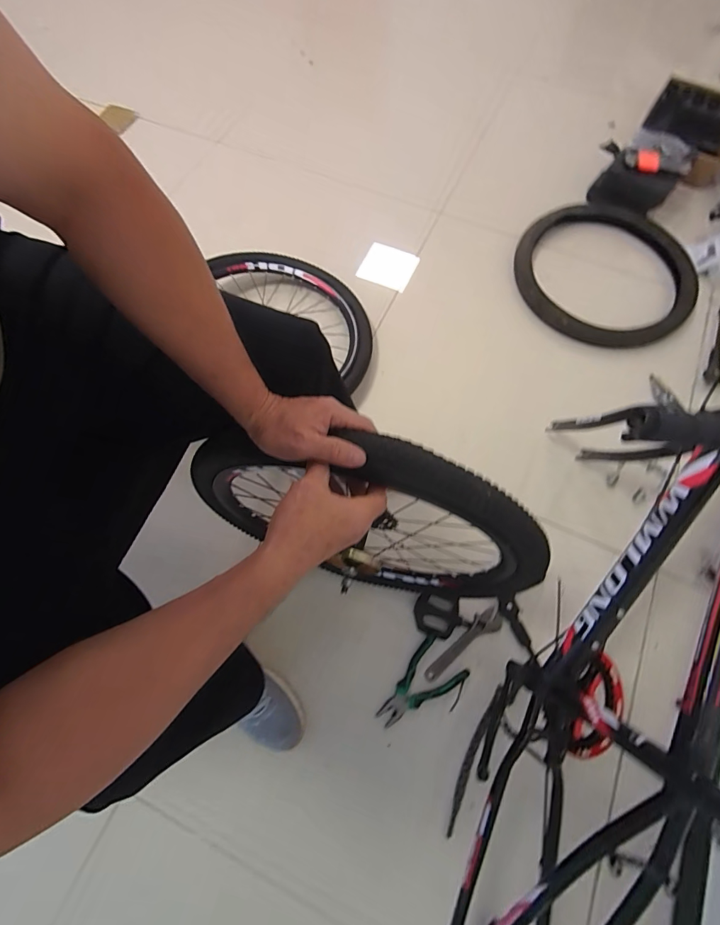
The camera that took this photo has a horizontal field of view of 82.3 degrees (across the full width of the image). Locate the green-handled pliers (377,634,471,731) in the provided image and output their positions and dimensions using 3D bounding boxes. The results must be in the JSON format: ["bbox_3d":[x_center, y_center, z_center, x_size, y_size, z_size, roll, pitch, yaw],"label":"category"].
[{"bbox_3d":[0.109,0.427,0.781,0.173,0.013,0.095,-39,73,-13],"label":"green-handled pliers"}]

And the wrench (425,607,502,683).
[{"bbox_3d":[0.203,0.361,0.813,0.188,0.010,0.043,-35,72,-12],"label":"wrench"}]

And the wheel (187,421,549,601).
[{"bbox_3d":[-0.006,0.102,0.629,0.474,0.492,0.105,15,70,6],"label":"wheel"}]

